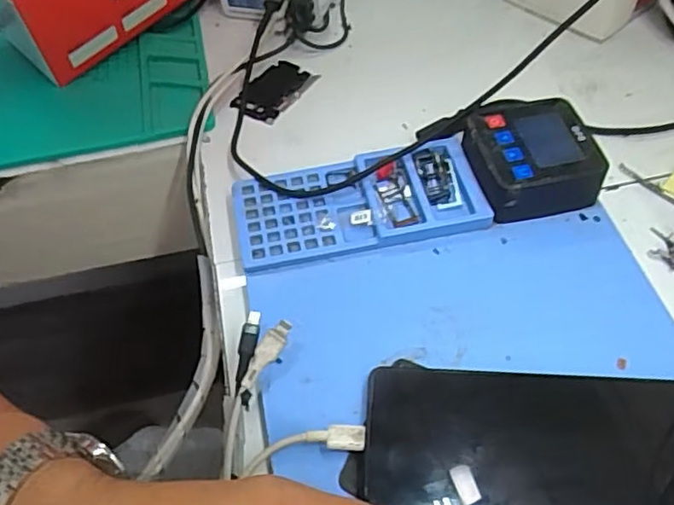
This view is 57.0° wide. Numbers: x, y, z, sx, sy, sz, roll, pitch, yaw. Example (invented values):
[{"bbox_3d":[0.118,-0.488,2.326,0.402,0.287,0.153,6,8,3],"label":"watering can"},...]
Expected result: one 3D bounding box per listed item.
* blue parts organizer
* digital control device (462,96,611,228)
[{"bbox_3d":[0.012,-0.029,0.381,0.145,0.016,0.067,-11,53,-5],"label":"blue parts organizer"},{"bbox_3d":[0.118,-0.059,0.389,0.072,0.037,0.071,-10,53,-4],"label":"digital control device"}]

